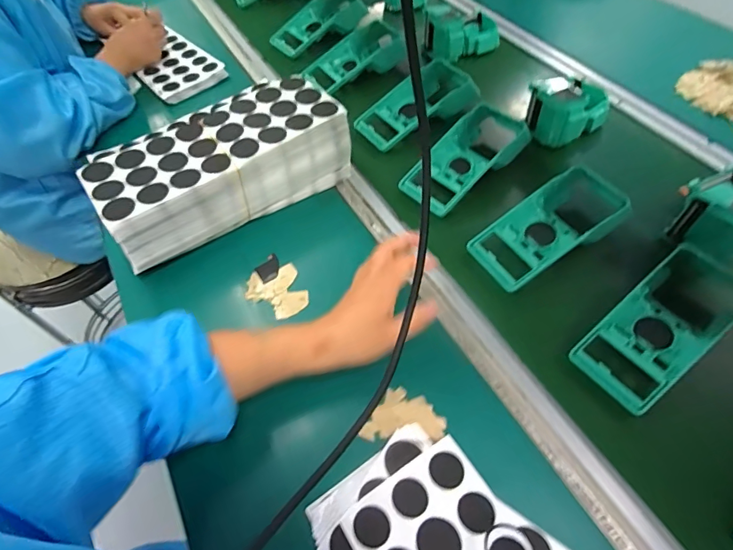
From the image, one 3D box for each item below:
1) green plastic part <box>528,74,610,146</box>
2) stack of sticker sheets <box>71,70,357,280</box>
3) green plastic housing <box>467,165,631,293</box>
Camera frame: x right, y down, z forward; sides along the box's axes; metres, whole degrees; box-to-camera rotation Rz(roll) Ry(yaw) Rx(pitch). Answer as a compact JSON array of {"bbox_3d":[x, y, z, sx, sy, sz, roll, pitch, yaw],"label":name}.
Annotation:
[{"bbox_3d":[0.293,-0.243,0.612,0.107,0.084,0.085,-37,60,-19],"label":"green plastic part"},{"bbox_3d":[-0.178,-0.136,0.553,0.300,0.099,0.127,-32,59,-16],"label":"stack of sticker sheets"},{"bbox_3d":[0.218,-0.061,0.501,0.183,0.054,0.083,-26,57,-13],"label":"green plastic housing"}]

